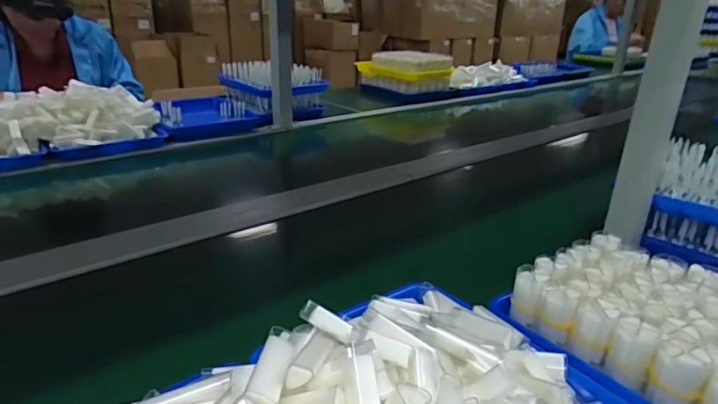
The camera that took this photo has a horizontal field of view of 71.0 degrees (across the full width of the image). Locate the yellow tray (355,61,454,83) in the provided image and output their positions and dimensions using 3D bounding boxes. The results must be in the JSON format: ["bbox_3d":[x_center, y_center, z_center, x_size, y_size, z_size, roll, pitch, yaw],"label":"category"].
[{"bbox_3d":[0.155,-0.486,1.865,0.341,0.047,0.182,20,29,37],"label":"yellow tray"}]

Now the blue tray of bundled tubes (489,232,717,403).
[{"bbox_3d":[0.330,0.137,0.500,0.228,0.074,0.309,-14,28,-33],"label":"blue tray of bundled tubes"}]

